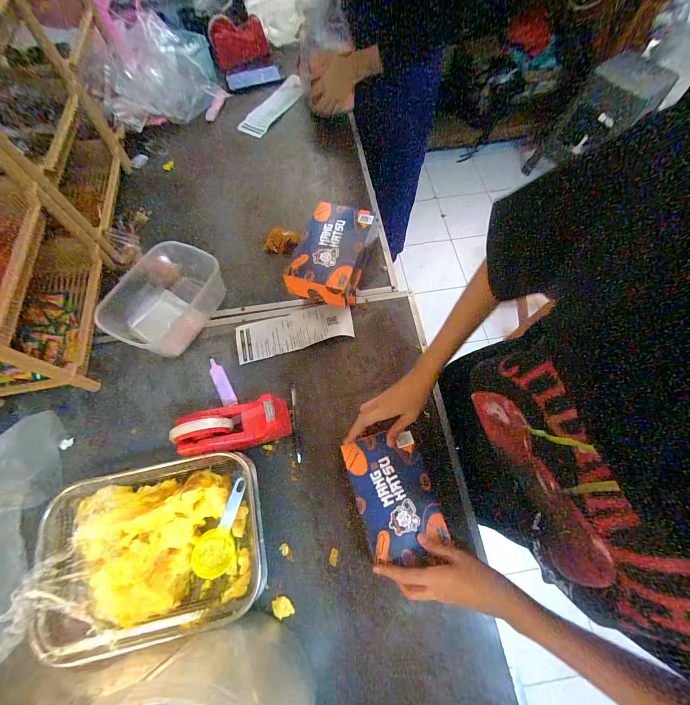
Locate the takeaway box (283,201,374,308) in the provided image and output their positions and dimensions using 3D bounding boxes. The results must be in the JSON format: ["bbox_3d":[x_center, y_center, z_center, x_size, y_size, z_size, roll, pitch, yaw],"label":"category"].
[{"bbox_3d":[-0.021,-0.185,0.560,0.122,0.046,0.188,17,70,8],"label":"takeaway box"}]

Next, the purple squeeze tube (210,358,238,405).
[{"bbox_3d":[-0.220,0.052,0.558,0.024,0.009,0.098,-29,71,-9],"label":"purple squeeze tube"}]

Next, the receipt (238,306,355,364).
[{"bbox_3d":[-0.097,-0.043,0.592,0.218,0.024,0.080,-13,69,-4],"label":"receipt"}]

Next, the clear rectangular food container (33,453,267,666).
[{"bbox_3d":[-0.265,0.274,0.443,0.289,0.054,0.215,-12,69,-4],"label":"clear rectangular food container"}]

